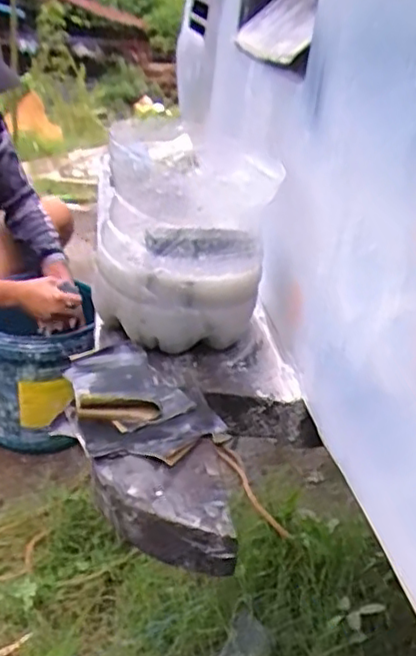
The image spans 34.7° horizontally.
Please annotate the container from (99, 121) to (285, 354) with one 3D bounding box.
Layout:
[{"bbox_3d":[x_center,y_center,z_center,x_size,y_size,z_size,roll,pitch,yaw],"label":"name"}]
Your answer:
[{"bbox_3d":[-0.022,-0.095,0.659,0.155,0.181,0.158,6,20,-3],"label":"container"}]

